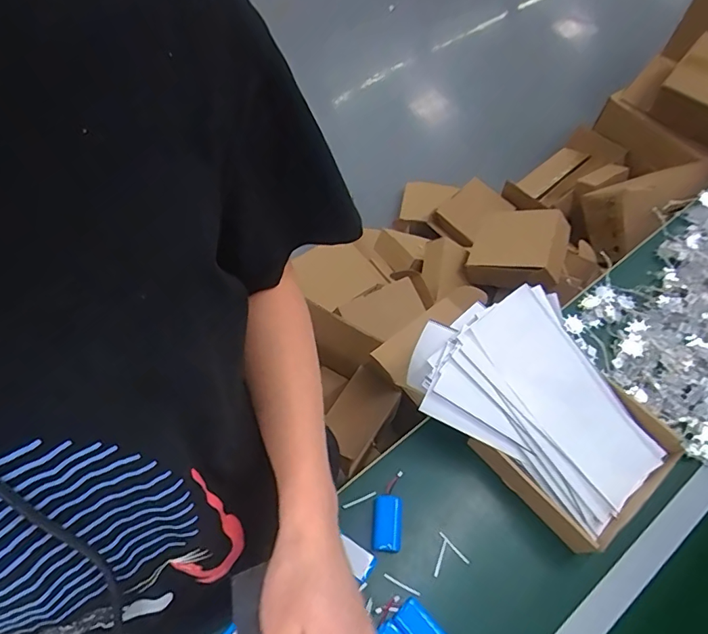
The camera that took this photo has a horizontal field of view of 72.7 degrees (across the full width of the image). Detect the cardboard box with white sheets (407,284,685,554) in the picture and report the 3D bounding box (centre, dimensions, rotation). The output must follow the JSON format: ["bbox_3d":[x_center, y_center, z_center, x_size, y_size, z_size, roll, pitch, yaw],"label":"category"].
[{"bbox_3d":[0.251,0.117,0.667,0.228,0.113,0.362,-40,69,-21],"label":"cardboard box with white sheets"}]

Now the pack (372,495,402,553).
[{"bbox_3d":[0.046,0.279,0.651,0.038,0.016,0.070,5,61,2],"label":"pack"}]

